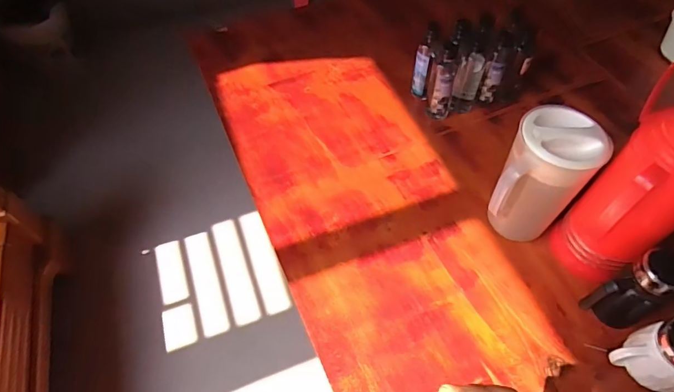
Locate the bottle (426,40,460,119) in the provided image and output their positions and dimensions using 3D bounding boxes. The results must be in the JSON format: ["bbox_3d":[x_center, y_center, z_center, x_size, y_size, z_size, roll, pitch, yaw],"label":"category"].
[{"bbox_3d":[0.230,-0.242,0.931,0.053,0.167,0.065,16,57,12],"label":"bottle"}]

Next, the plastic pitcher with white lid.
[{"bbox_3d":[0.331,-0.015,0.724,0.124,0.237,0.129,21,58,15],"label":"plastic pitcher with white lid"}]

